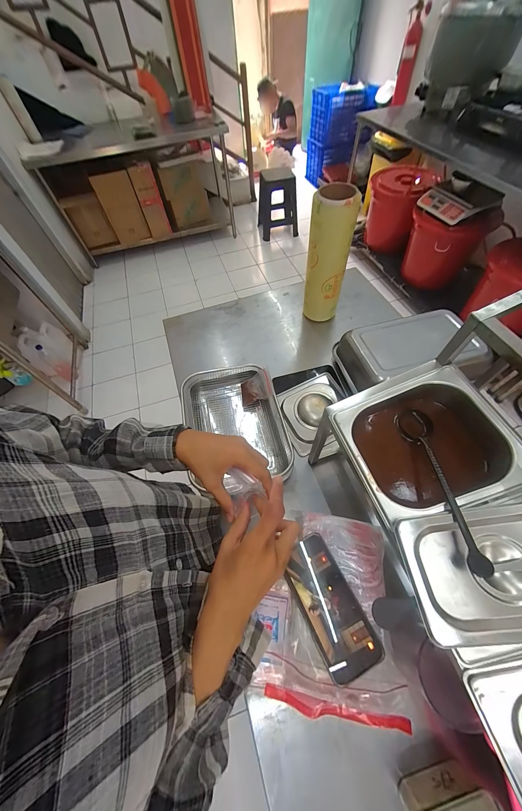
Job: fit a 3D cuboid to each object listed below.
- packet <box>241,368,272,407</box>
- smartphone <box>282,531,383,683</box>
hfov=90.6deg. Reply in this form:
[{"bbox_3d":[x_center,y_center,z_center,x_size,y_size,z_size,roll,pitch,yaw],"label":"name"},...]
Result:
[{"bbox_3d":[-0.015,-0.043,0.628,0.078,0.016,0.070,-19,69,20],"label":"packet"},{"bbox_3d":[0.097,0.289,0.379,0.077,0.013,0.164,-26,62,-10],"label":"smartphone"}]

